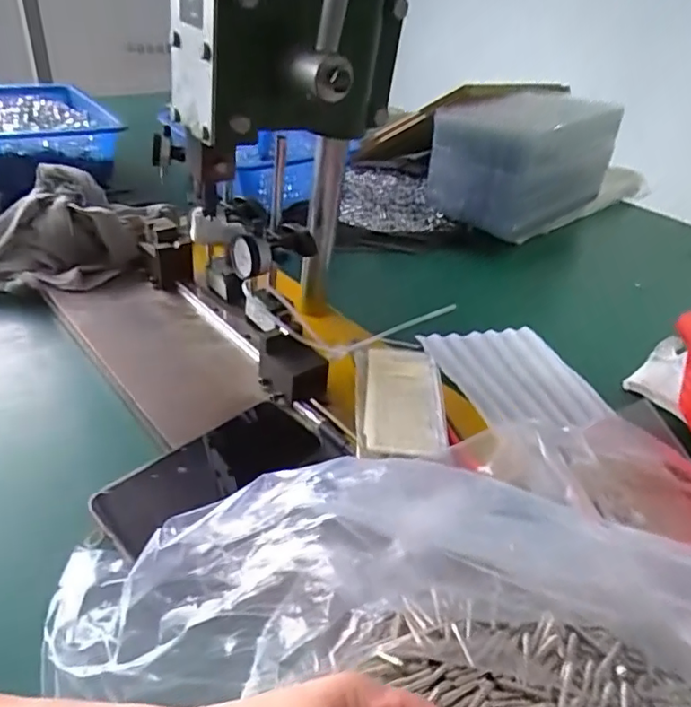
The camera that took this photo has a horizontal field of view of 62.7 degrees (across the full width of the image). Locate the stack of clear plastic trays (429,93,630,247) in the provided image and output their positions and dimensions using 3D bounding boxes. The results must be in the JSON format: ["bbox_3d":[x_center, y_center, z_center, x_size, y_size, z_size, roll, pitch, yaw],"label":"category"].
[{"bbox_3d":[0.274,-0.284,0.861,0.249,0.164,0.173,-24,45,-36],"label":"stack of clear plastic trays"}]

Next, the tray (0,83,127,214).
[{"bbox_3d":[-0.529,-0.381,0.964,0.228,0.090,0.344,-19,42,-31],"label":"tray"}]

